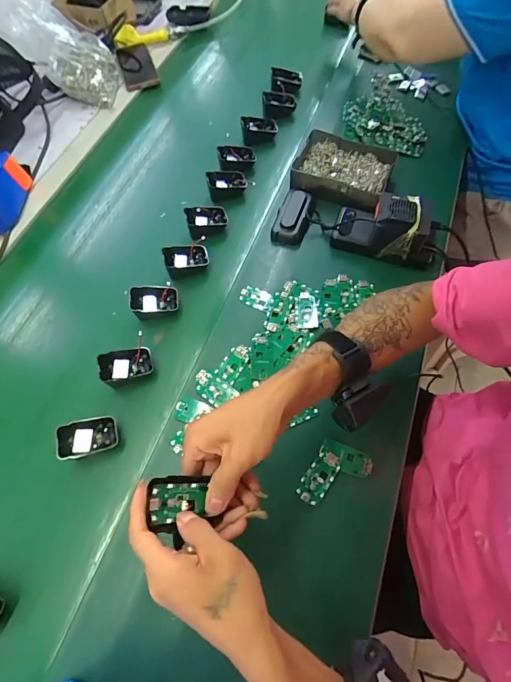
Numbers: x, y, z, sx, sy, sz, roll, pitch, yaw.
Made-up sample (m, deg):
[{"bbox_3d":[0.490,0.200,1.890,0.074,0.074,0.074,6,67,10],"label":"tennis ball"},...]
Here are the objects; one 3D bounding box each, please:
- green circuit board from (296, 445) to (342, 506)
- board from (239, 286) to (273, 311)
[{"bbox_3d":[0.078,0.164,0.457,0.033,0.006,0.067,32,69,17],"label":"green circuit board"},{"bbox_3d":[0.001,-0.066,0.566,0.051,0.005,0.031,28,68,16],"label":"board"}]

